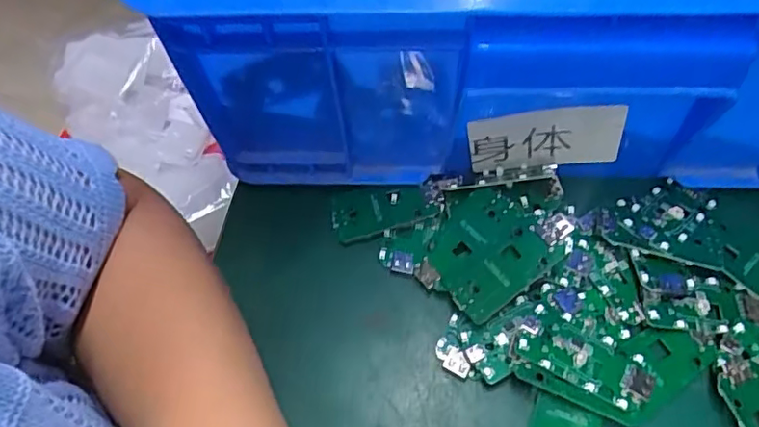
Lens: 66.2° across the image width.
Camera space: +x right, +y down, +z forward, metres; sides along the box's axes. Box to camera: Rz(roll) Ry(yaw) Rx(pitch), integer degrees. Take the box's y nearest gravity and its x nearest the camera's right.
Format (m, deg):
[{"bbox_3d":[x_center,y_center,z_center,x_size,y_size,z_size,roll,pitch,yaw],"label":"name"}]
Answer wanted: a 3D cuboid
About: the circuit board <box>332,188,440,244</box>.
[{"bbox_3d":[0.002,-0.002,0.338,0.058,0.011,0.028,-11,60,-3],"label":"circuit board"}]

